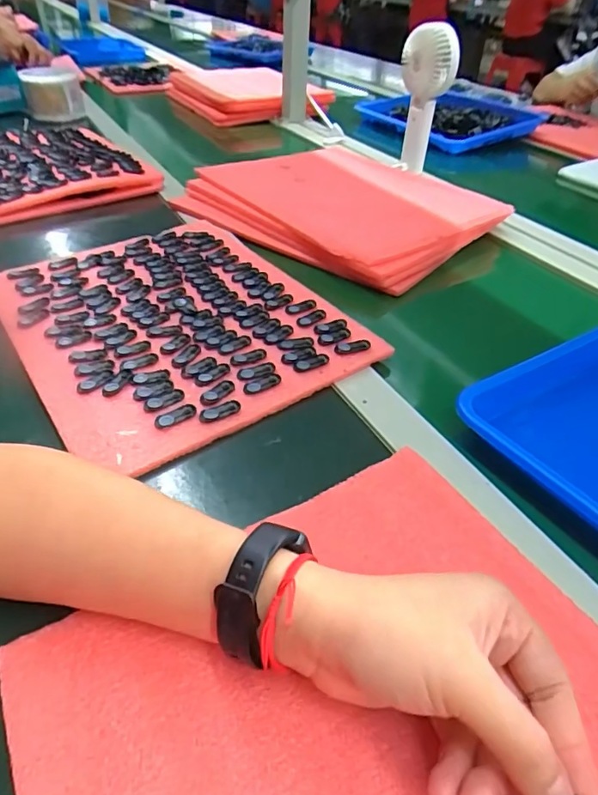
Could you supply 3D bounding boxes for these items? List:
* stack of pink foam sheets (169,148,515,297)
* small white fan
[{"bbox_3d":[0.057,-0.266,0.689,0.303,0.037,0.355,-31,50,-34],"label":"stack of pink foam sheets"},{"bbox_3d":[0.187,-0.445,0.794,0.075,0.192,0.050,5,40,2],"label":"small white fan"}]

